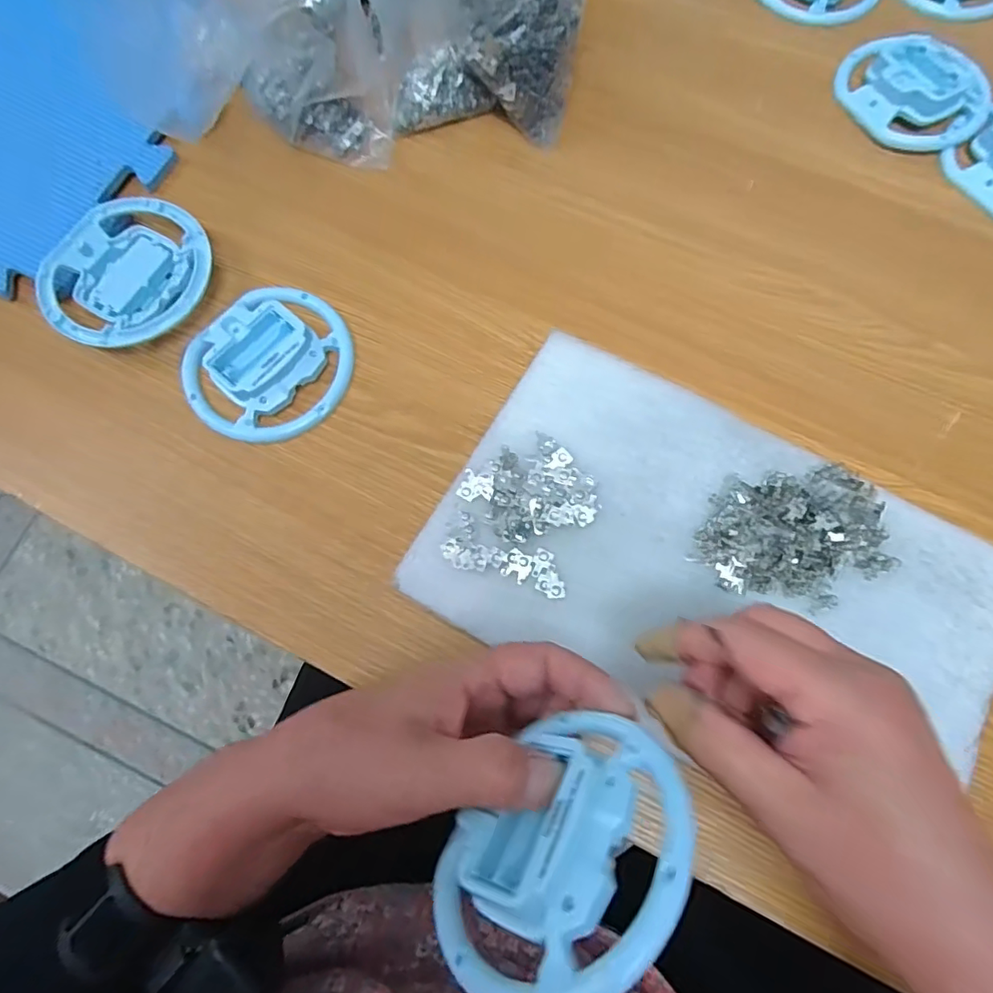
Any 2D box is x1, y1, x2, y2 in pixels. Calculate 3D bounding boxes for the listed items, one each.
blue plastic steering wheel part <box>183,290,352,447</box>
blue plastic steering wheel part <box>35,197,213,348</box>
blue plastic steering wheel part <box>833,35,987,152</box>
[{"bbox_3d":[-0.140,-0.083,0.347,0.101,0.017,0.092,0,75,-1],"label":"blue plastic steering wheel part"},{"bbox_3d":[-0.233,-0.141,0.354,0.102,0.016,0.103,0,75,-1],"label":"blue plastic steering wheel part"},{"bbox_3d":[0.292,-0.287,0.396,0.075,0.022,0.100,-34,78,-9],"label":"blue plastic steering wheel part"}]

